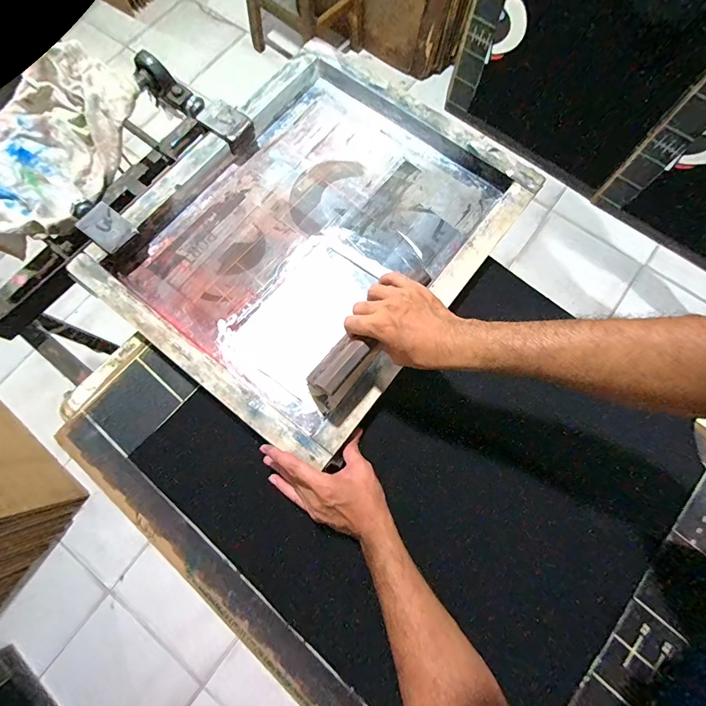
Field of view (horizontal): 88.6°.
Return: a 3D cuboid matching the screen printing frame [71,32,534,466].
[{"bbox_3d":[-0.049,-0.197,0.555,0.456,0.051,0.575,37,79,9],"label":"screen printing frame"}]

